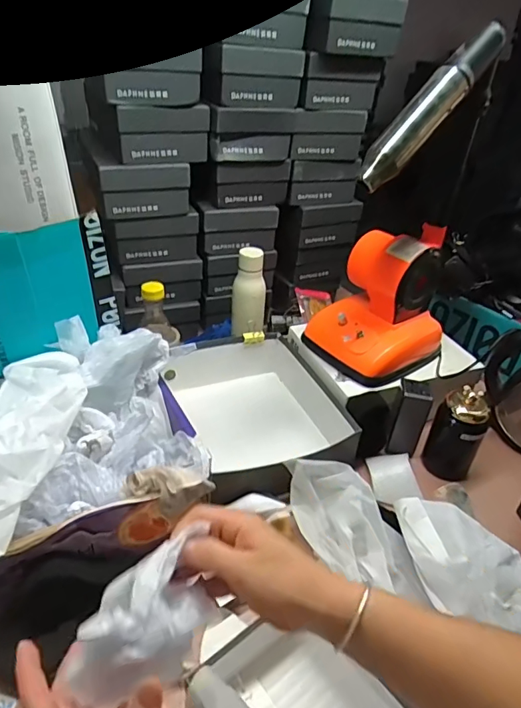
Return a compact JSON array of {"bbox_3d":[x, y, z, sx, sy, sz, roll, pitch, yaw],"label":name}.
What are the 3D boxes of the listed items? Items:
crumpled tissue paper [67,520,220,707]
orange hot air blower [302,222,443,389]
[{"bbox_3d":[-0.076,0.180,0.337,0.069,0.041,0.108,18,37,17],"label":"crumpled tissue paper"},{"bbox_3d":[0.210,-0.092,0.848,0.197,0.199,0.178,-23,44,-34],"label":"orange hot air blower"}]

